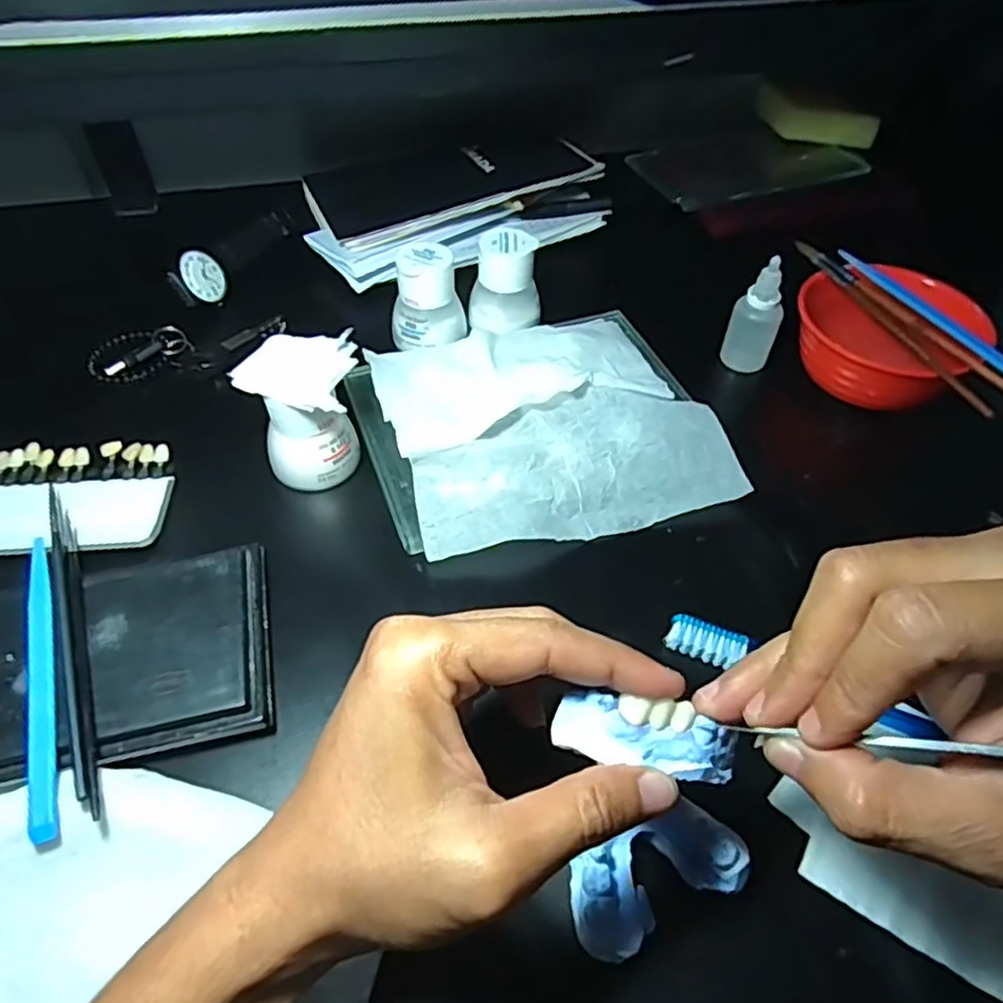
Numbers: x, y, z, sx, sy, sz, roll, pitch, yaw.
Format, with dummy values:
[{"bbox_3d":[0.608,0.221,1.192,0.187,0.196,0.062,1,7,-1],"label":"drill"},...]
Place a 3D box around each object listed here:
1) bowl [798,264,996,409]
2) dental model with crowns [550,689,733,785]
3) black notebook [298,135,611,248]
[{"bbox_3d":[0.237,-0.103,0.438,0.092,0.055,0.104,-36,61,-27],"label":"bowl"},{"bbox_3d":[0.047,0.075,0.221,0.058,0.015,0.020,12,53,1],"label":"dental model with crowns"},{"bbox_3d":[-0.045,-0.262,0.554,0.212,0.010,0.130,-20,50,-9],"label":"black notebook"}]

